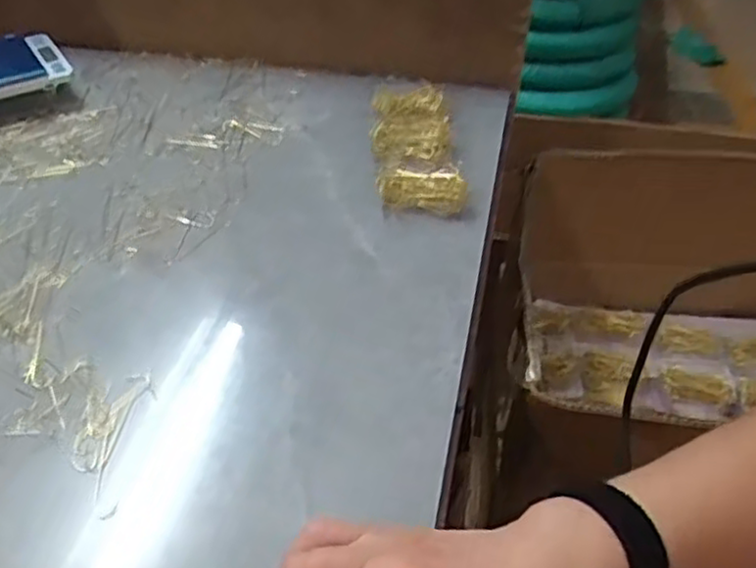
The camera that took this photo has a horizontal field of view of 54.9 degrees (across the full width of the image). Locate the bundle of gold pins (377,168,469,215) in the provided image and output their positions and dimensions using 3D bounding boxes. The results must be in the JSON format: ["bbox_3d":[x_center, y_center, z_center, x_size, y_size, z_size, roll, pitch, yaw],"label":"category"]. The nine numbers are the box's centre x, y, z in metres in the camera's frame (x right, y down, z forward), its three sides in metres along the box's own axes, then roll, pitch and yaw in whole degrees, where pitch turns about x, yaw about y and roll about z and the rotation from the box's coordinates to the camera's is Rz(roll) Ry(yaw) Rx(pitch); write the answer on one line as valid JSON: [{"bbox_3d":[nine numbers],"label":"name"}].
[{"bbox_3d":[0.037,-0.078,0.598,0.072,0.020,0.034,6,42,9],"label":"bundle of gold pins"}]

